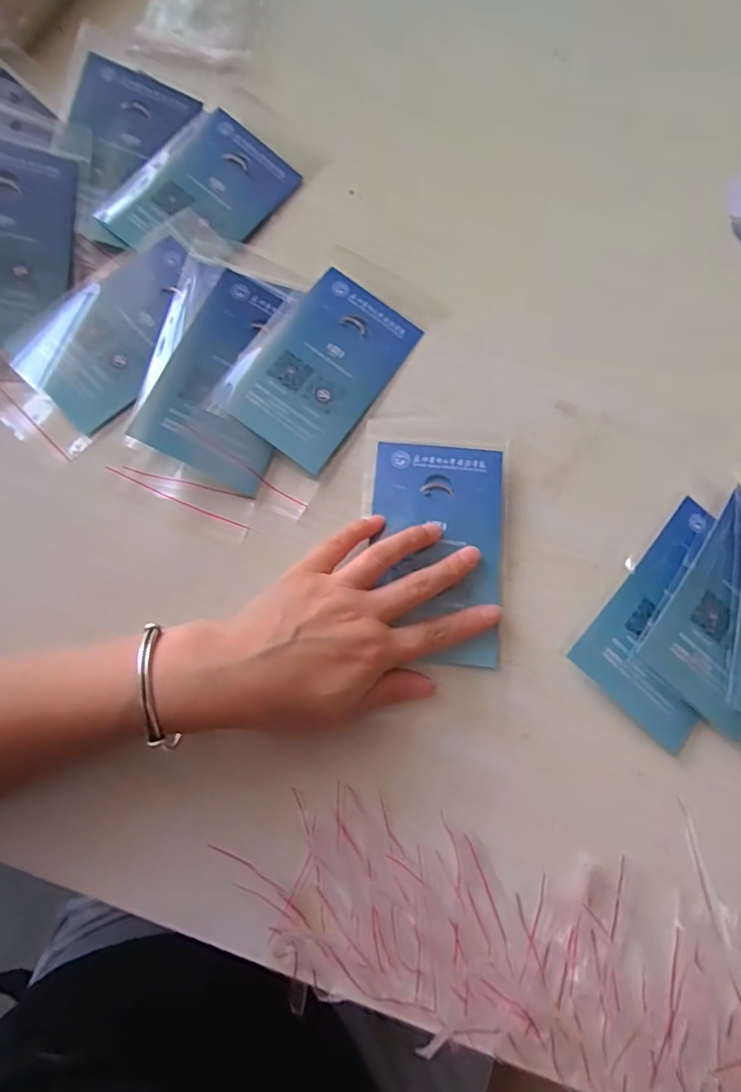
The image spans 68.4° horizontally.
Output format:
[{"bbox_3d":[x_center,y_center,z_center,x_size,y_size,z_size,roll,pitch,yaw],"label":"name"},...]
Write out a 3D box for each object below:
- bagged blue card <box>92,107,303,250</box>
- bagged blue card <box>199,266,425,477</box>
[{"bbox_3d":[-0.121,-0.257,0.398,0.087,0.004,0.134,35,74,-5],"label":"bagged blue card"},{"bbox_3d":[-0.032,-0.123,0.367,0.087,0.004,0.136,33,72,-2],"label":"bagged blue card"}]

